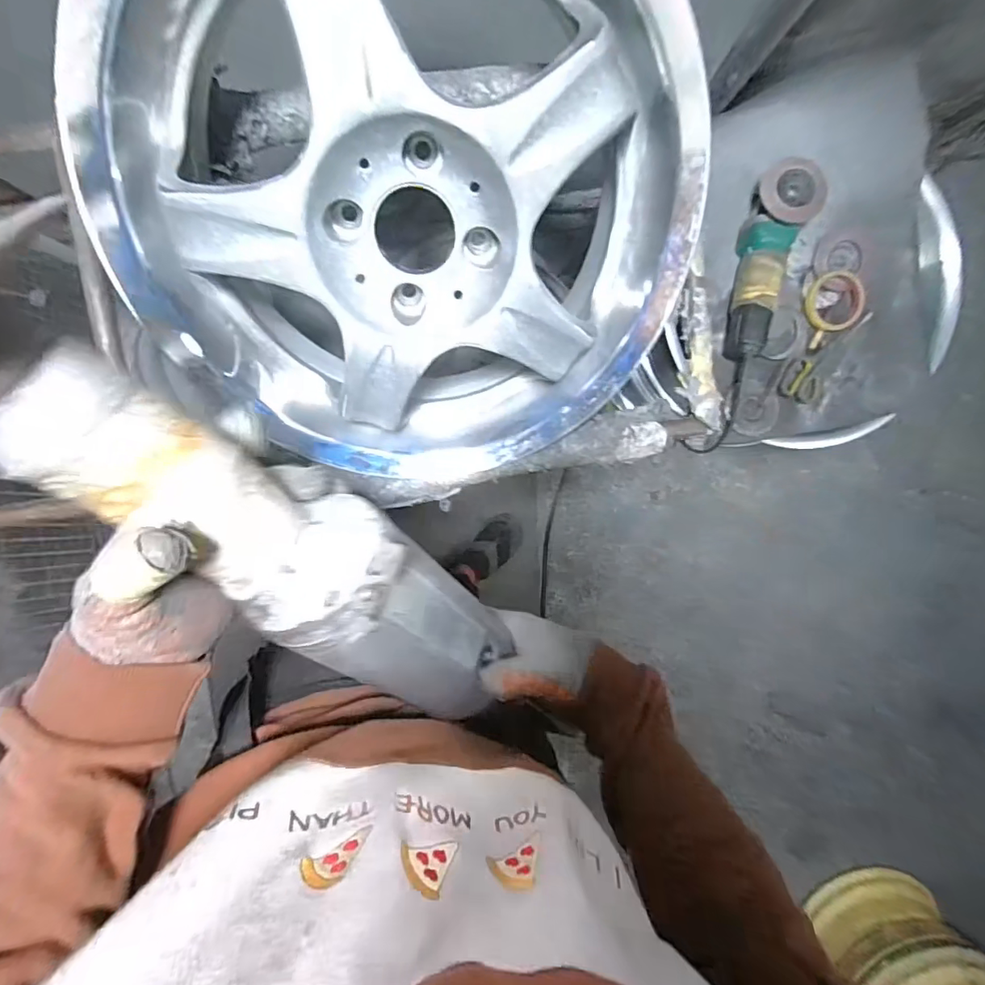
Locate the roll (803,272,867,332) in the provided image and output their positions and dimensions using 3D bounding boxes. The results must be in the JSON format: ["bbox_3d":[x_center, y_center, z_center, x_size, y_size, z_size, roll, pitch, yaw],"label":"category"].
[{"bbox_3d":[0.549,-0.308,0.802,0.096,0.018,0.092,-1,98,-5],"label":"roll"}]

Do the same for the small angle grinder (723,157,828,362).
[{"bbox_3d":[0.414,-0.332,0.736,0.084,0.070,0.261,5,97,-5],"label":"small angle grinder"}]

